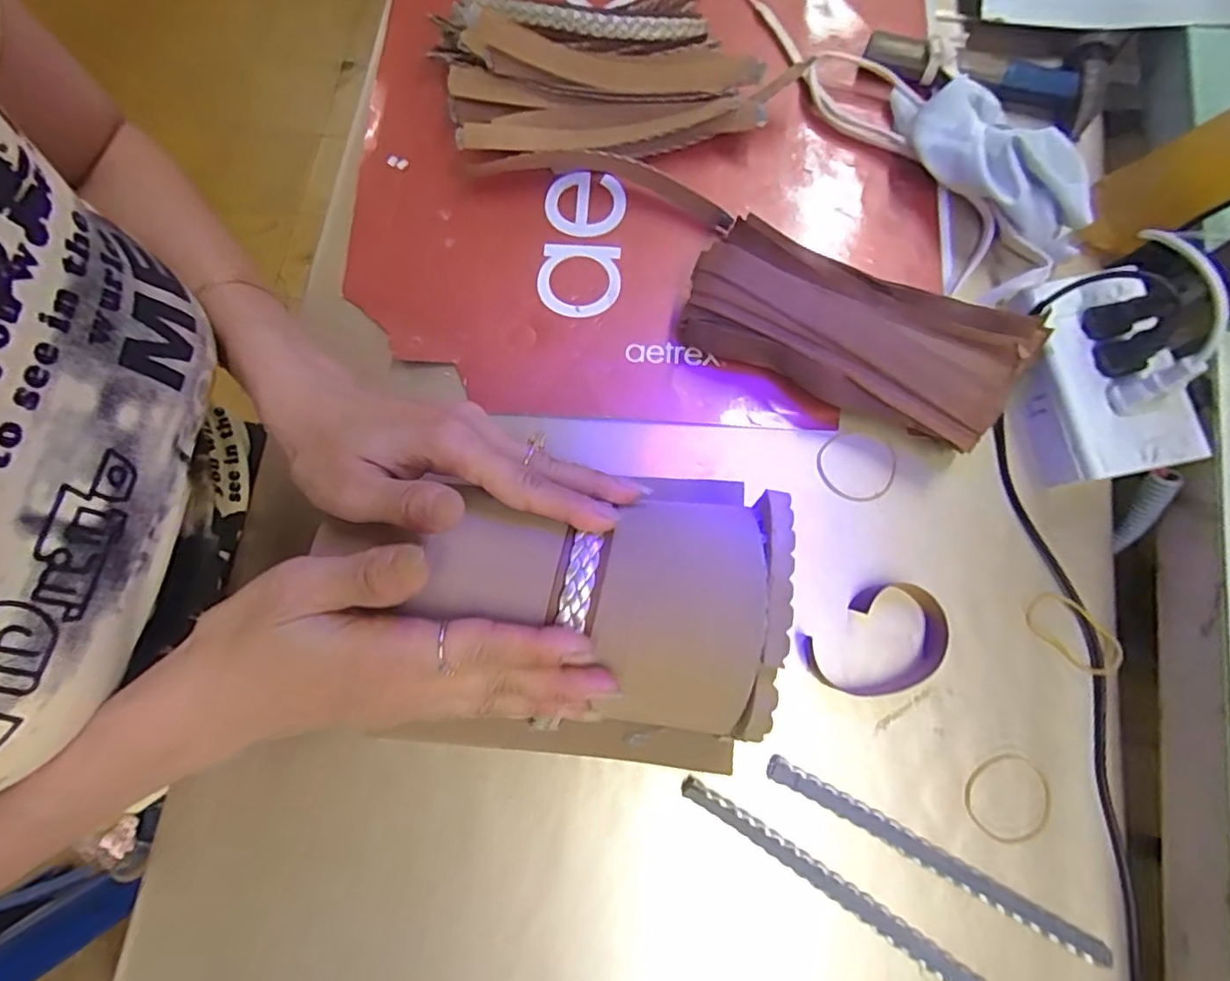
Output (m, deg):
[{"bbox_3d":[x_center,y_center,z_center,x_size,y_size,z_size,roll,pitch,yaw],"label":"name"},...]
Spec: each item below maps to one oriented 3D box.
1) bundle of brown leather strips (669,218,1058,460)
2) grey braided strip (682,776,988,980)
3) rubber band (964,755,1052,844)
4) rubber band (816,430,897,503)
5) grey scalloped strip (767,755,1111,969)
[{"bbox_3d":[0.135,-0.090,0.347,0.185,0.055,0.071,25,80,6],"label":"bundle of brown leather strips"},{"bbox_3d":[0.120,0.215,0.308,0.191,0.007,0.014,33,81,7],"label":"grey braided strip"},{"bbox_3d":[0.219,0.171,0.320,0.048,0.004,0.043,-36,80,-6],"label":"rubber band"},{"bbox_3d":[0.152,-0.015,0.361,0.048,0.004,0.046,0,78,1],"label":"rubber band"},{"bbox_3d":[0.172,0.199,0.313,0.190,0.006,0.013,28,69,7],"label":"grey scalloped strip"}]

